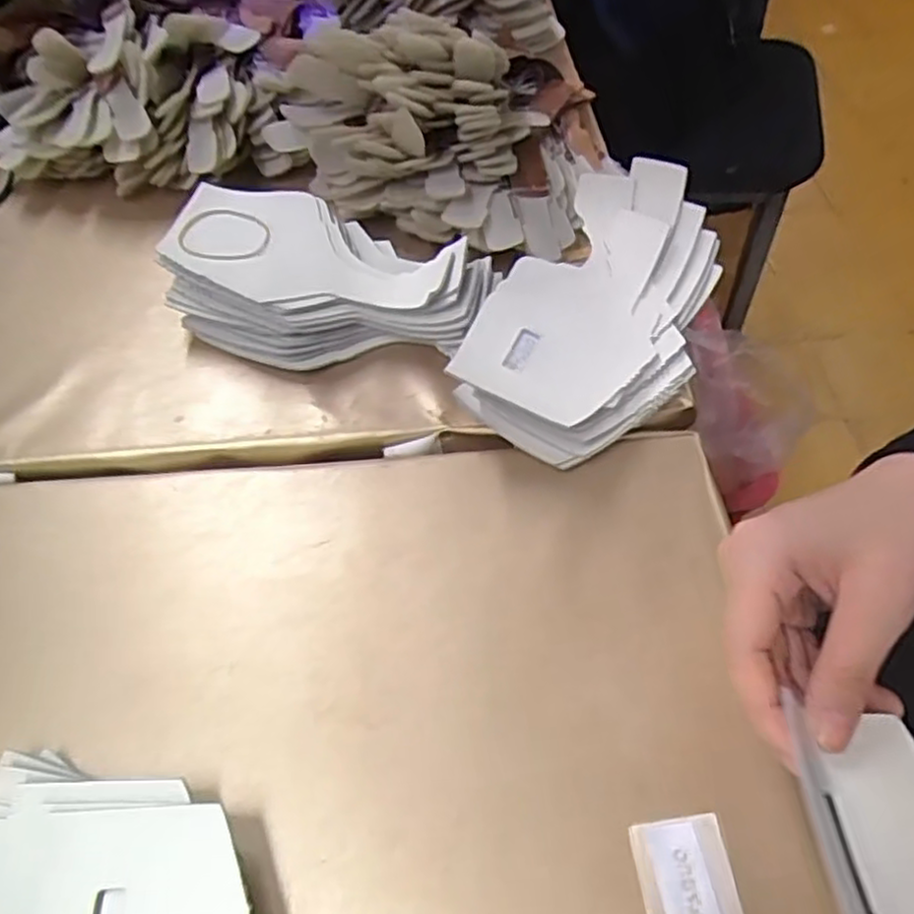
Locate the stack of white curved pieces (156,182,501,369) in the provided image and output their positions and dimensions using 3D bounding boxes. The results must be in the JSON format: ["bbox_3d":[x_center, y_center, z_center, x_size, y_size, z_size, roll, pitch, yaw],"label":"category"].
[{"bbox_3d":[-0.078,-0.105,0.443,0.195,0.056,0.104,10,56,10],"label":"stack of white curved pieces"}]

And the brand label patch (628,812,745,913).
[{"bbox_3d":[0.087,0.163,0.271,0.035,0.004,0.053,-6,53,-4],"label":"brand label patch"}]

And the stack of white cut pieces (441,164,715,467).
[{"bbox_3d":[0.082,-0.083,0.426,0.113,0.059,0.197,17,57,14],"label":"stack of white cut pieces"}]

